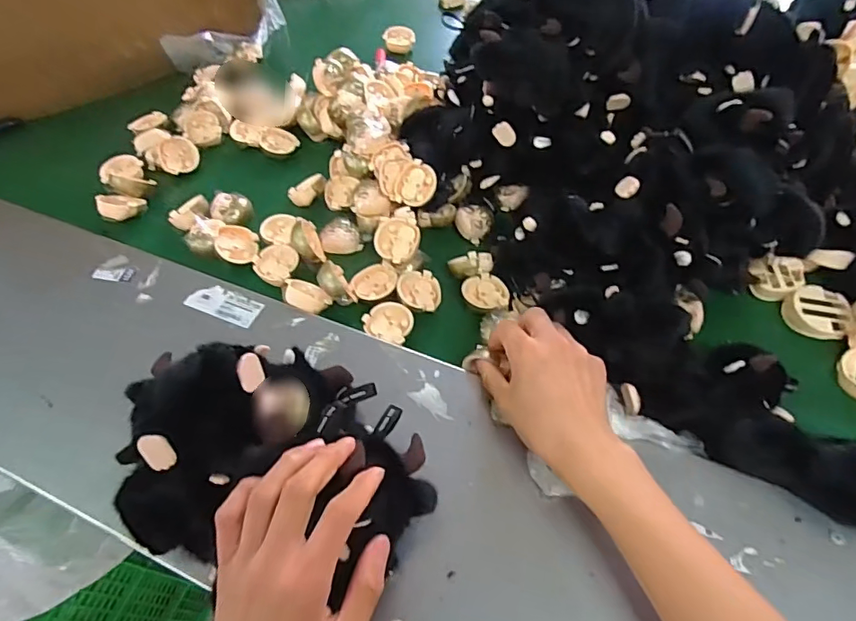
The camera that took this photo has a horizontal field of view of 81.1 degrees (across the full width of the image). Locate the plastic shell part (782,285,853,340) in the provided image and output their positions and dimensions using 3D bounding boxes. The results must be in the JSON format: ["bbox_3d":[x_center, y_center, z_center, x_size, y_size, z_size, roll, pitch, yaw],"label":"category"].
[{"bbox_3d":[0.389,0.002,0.501,0.055,0.024,0.048,25,59,19],"label":"plastic shell part"}]

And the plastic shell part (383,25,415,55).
[{"bbox_3d":[-0.048,-0.455,0.839,0.051,0.029,0.034,-3,55,-1],"label":"plastic shell part"}]

